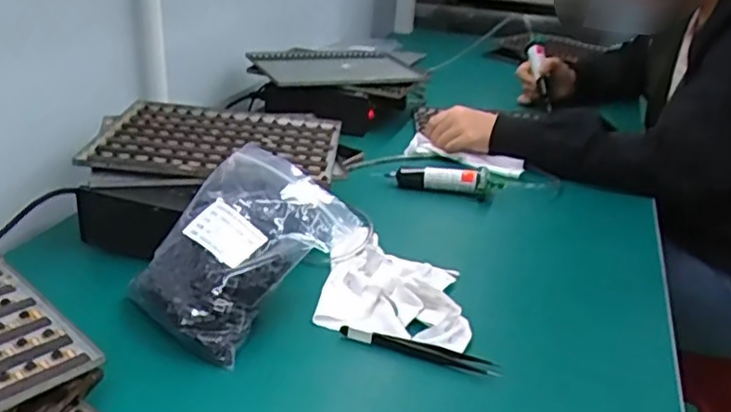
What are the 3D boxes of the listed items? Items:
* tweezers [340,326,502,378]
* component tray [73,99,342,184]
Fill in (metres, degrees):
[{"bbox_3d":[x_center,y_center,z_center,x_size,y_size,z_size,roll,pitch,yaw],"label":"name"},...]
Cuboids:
[{"bbox_3d":[0.041,0.112,0.502,0.125,0.014,0.010,11,27,15],"label":"tweezers"},{"bbox_3d":[-0.158,-0.072,0.708,0.252,0.021,0.189,2,26,-3],"label":"component tray"}]

